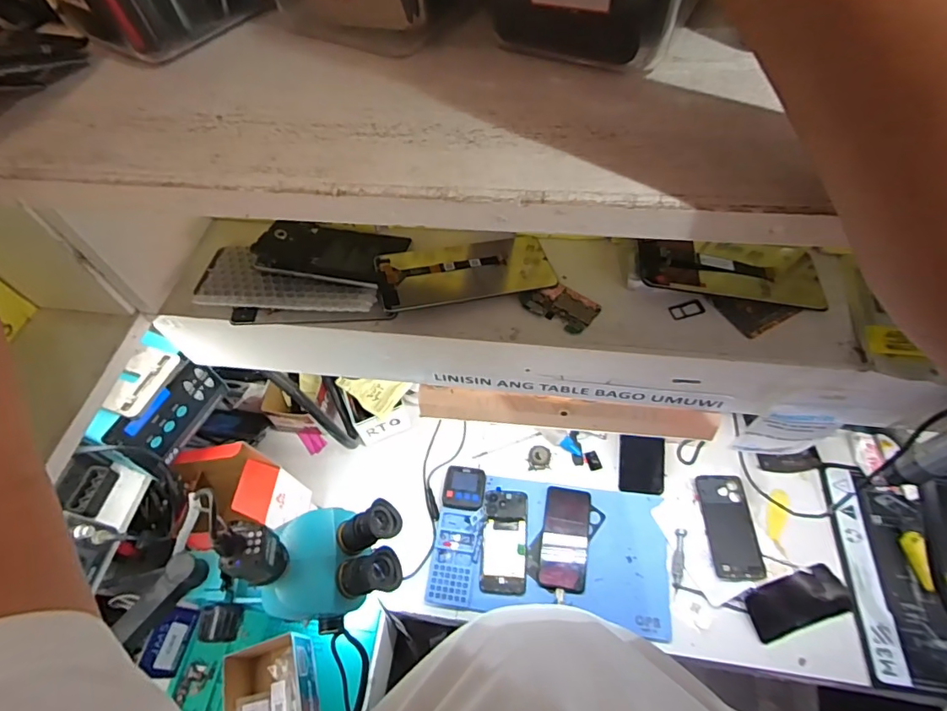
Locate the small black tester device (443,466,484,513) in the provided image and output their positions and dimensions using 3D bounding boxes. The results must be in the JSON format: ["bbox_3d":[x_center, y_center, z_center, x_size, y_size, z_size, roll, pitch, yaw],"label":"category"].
[{"bbox_3d":[-0.015,0.233,0.884,0.068,0.027,0.075,6,58,8],"label":"small black tester device"}]

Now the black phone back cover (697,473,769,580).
[{"bbox_3d":[0.430,0.284,0.834,0.078,0.010,0.171,1,53,5],"label":"black phone back cover"}]

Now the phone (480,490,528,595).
[{"bbox_3d":[0.053,0.308,0.836,0.073,0.016,0.162,2,58,6],"label":"phone"}]

